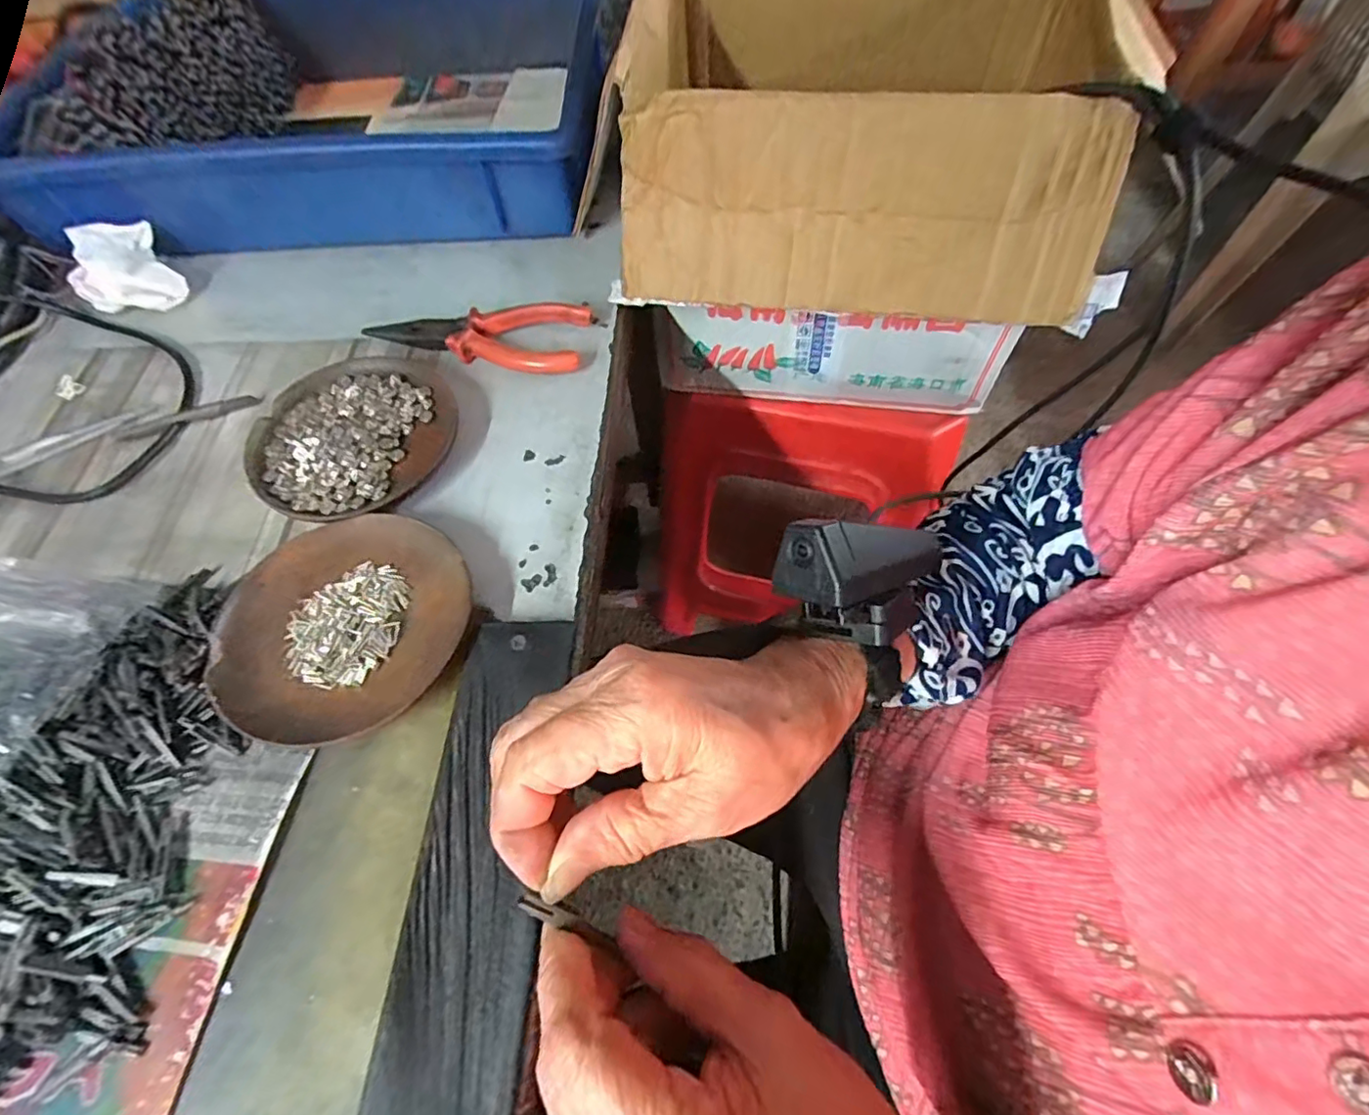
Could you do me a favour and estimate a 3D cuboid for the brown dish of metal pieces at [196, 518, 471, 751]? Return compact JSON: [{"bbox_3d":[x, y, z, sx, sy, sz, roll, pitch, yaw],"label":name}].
[{"bbox_3d":[-0.161,0.032,0.283,0.109,0.016,0.112,-1,61,2],"label":"brown dish of metal pieces"}]

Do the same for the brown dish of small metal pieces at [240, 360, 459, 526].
[{"bbox_3d":[-0.192,-0.070,0.341,0.103,0.018,0.113,-1,61,2],"label":"brown dish of small metal pieces"}]

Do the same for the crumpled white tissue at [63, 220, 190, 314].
[{"bbox_3d":[-0.385,-0.196,0.405,0.058,0.042,0.071,-33,65,-15],"label":"crumpled white tissue"}]

